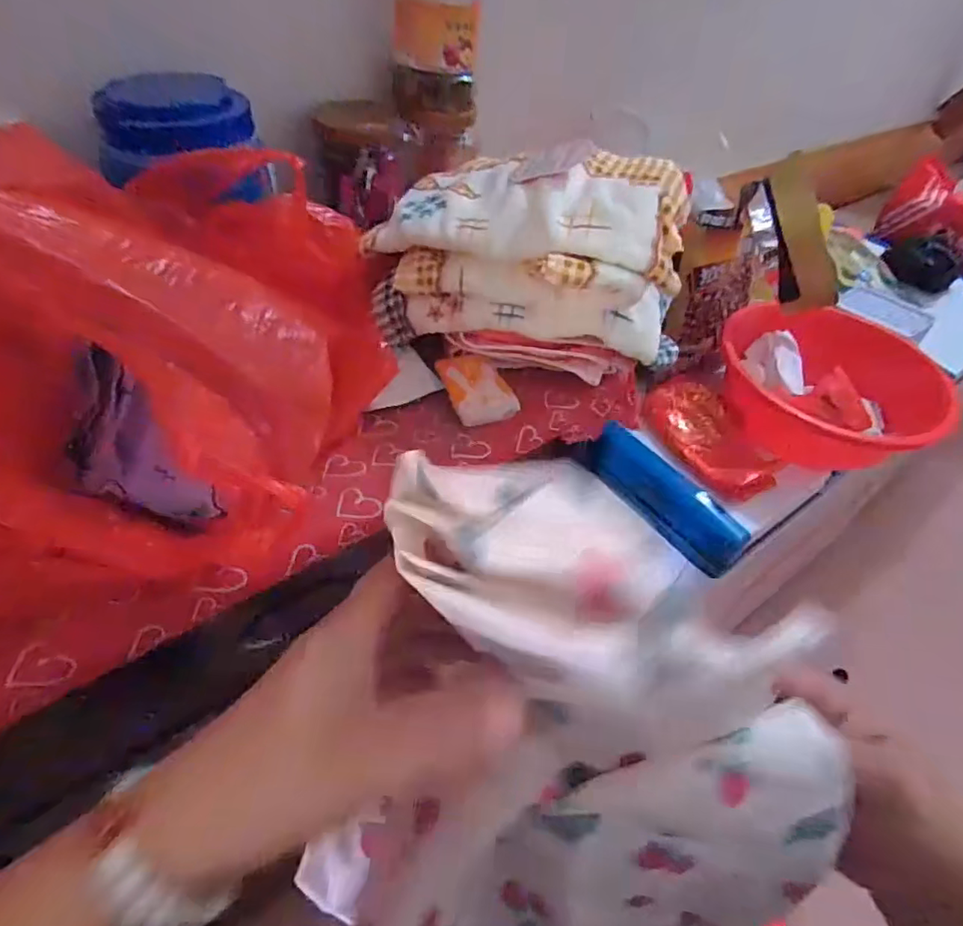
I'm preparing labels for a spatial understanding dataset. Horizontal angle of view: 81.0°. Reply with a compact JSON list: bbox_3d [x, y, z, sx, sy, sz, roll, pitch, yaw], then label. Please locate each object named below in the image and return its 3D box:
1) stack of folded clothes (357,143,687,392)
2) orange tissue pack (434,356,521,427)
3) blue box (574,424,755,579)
[{"bbox_3d":[0.043,-0.186,0.515,0.262,0.145,0.168,10,48,3],"label":"stack of folded clothes"},{"bbox_3d":[-0.005,-0.070,0.520,0.055,0.029,0.077,-13,51,-17],"label":"orange tissue pack"},{"bbox_3d":[0.254,0.040,0.791,0.045,0.087,0.257,-5,43,-45],"label":"blue box"}]

